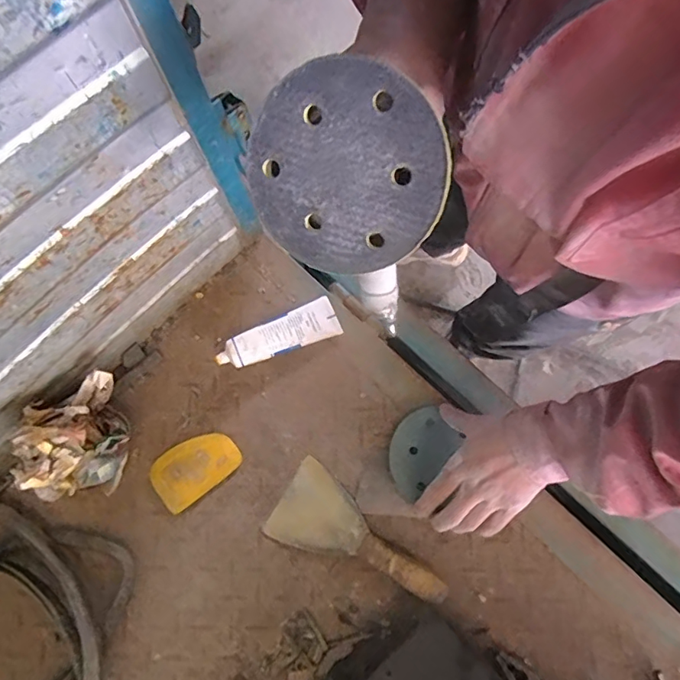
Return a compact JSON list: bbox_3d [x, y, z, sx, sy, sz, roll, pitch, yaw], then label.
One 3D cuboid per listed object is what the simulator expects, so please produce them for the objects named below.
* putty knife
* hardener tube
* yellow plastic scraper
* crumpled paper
[{"bbox_3d":[0.021,0.221,0.537,0.197,0.019,0.091,30,79,9],"label":"putty knife"},{"bbox_3d":[-0.075,-0.006,0.591,0.148,0.029,0.048,-22,77,-3],"label":"hardener tube"},{"bbox_3d":[-0.168,0.145,0.564,0.099,0.007,0.064,-38,80,-7],"label":"yellow plastic scraper"},{"bbox_3d":[-0.278,0.105,0.525,0.099,0.114,0.109,-26,77,-4],"label":"crumpled paper"}]

